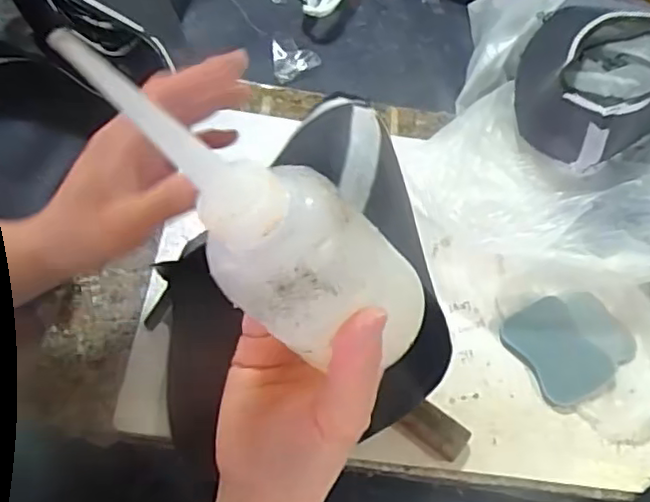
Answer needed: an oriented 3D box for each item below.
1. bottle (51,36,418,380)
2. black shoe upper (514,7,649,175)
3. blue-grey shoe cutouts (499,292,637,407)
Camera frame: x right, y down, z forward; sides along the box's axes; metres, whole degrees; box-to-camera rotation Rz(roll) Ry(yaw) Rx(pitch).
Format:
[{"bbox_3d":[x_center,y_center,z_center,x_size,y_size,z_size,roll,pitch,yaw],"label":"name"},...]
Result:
[{"bbox_3d":[-0.019,-0.007,0.227,0.046,0.184,0.046,-16,50,34],"label":"bottle"},{"bbox_3d":[0.240,-0.166,0.537,0.202,0.079,0.163,-23,64,-20],"label":"black shoe upper"},{"bbox_3d":[0.186,0.067,0.477,0.089,0.009,0.077,-28,64,-20],"label":"blue-grey shoe cutouts"}]

